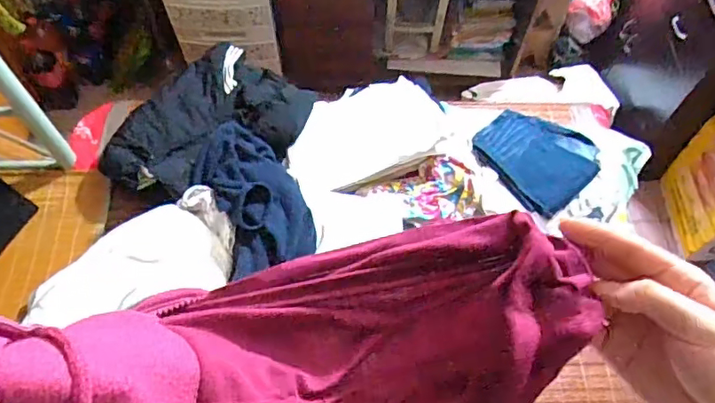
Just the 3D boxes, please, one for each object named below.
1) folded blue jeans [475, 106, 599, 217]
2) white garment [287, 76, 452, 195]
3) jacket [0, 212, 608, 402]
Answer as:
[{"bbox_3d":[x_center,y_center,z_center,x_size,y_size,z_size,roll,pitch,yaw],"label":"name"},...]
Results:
[{"bbox_3d":[0.483,-0.129,1.519,0.260,0.044,0.293,-37,69,-18],"label":"folded blue jeans"},{"bbox_3d":[0.010,-0.192,1.517,0.433,0.058,0.271,-24,65,-13],"label":"white garment"},{"bbox_3d":[-0.029,0.082,0.290,0.289,0.124,0.141,-13,61,-31],"label":"jacket"}]

